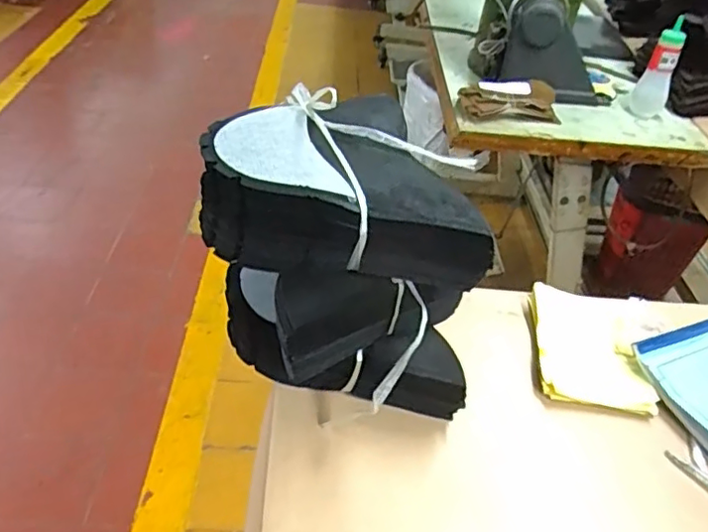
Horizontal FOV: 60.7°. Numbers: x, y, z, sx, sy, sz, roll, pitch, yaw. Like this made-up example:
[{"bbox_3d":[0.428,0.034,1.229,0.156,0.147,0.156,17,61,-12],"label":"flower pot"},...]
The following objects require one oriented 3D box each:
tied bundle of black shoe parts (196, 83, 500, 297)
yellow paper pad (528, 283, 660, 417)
[{"bbox_3d":[-0.008,-0.082,0.564,0.243,0.083,0.229,6,40,-2],"label":"tied bundle of black shoe parts"},{"bbox_3d":[0.265,0.092,0.689,0.116,0.026,0.156,8,39,1],"label":"yellow paper pad"}]

